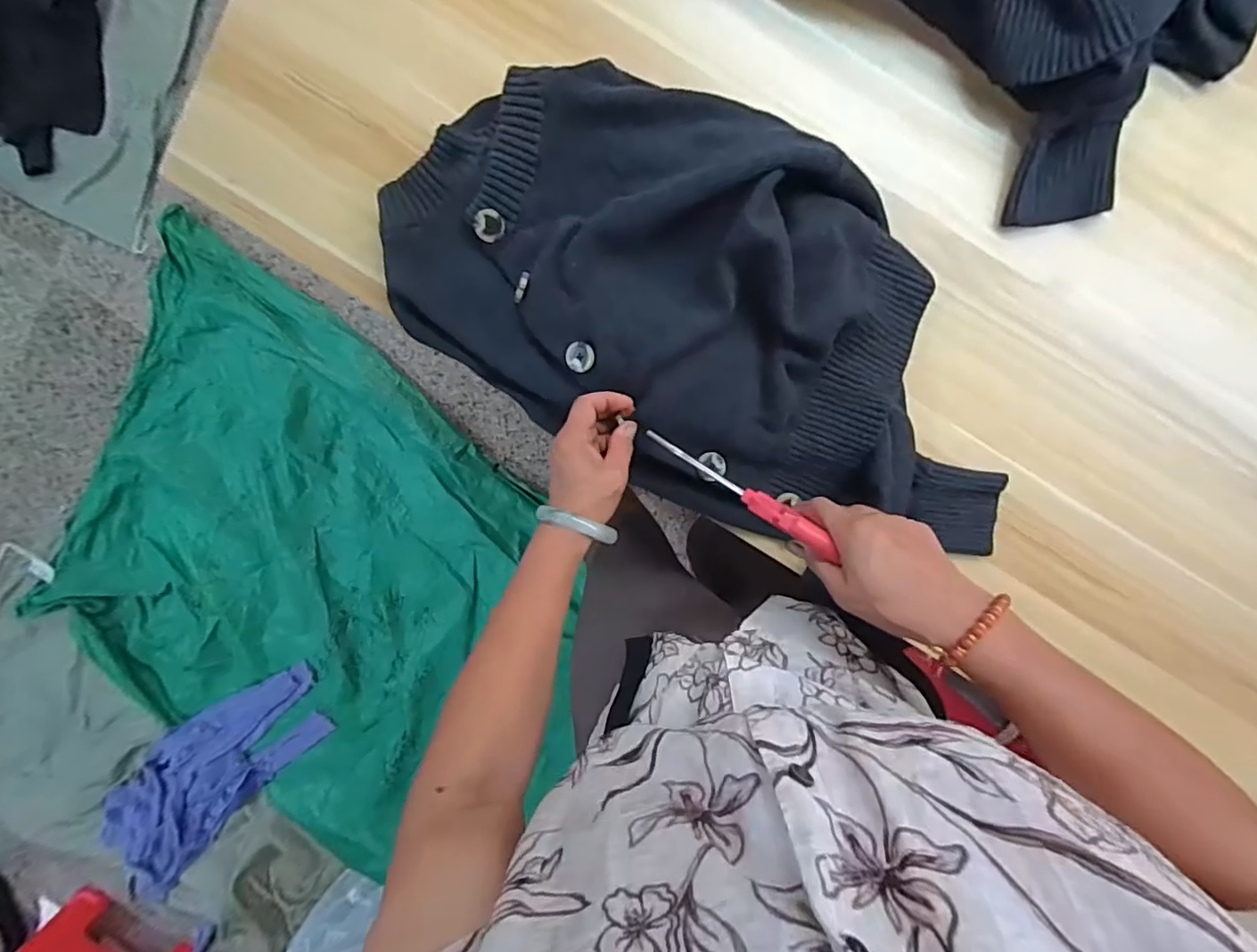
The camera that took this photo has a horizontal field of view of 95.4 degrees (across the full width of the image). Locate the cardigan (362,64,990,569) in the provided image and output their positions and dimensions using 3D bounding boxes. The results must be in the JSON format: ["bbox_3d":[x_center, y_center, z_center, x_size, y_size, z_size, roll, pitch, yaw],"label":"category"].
[{"bbox_3d":[0.079,-0.129,0.497,0.589,0.067,0.300,33,99,-1],"label":"cardigan"}]

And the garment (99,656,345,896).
[{"bbox_3d":[-1.048,0.743,1.433,0.272,0.068,0.739,45,100,-4],"label":"garment"}]

